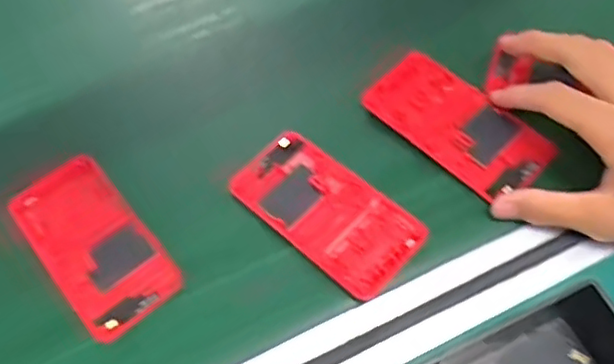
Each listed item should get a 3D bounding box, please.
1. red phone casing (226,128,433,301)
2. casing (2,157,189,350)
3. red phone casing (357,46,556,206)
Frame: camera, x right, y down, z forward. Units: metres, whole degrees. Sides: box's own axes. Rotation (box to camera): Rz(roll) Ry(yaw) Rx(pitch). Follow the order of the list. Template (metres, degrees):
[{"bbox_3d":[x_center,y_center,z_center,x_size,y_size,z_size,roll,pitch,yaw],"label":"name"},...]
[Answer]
[{"bbox_3d":[0.010,0.015,0.393,0.123,0.006,0.061,38,69,23],"label":"red phone casing"},{"bbox_3d":[-0.135,0.038,0.394,0.062,0.011,0.121,-37,64,-16],"label":"casing"},{"bbox_3d":[0.100,-0.038,0.419,0.061,0.013,0.119,-41,65,-18],"label":"red phone casing"}]

